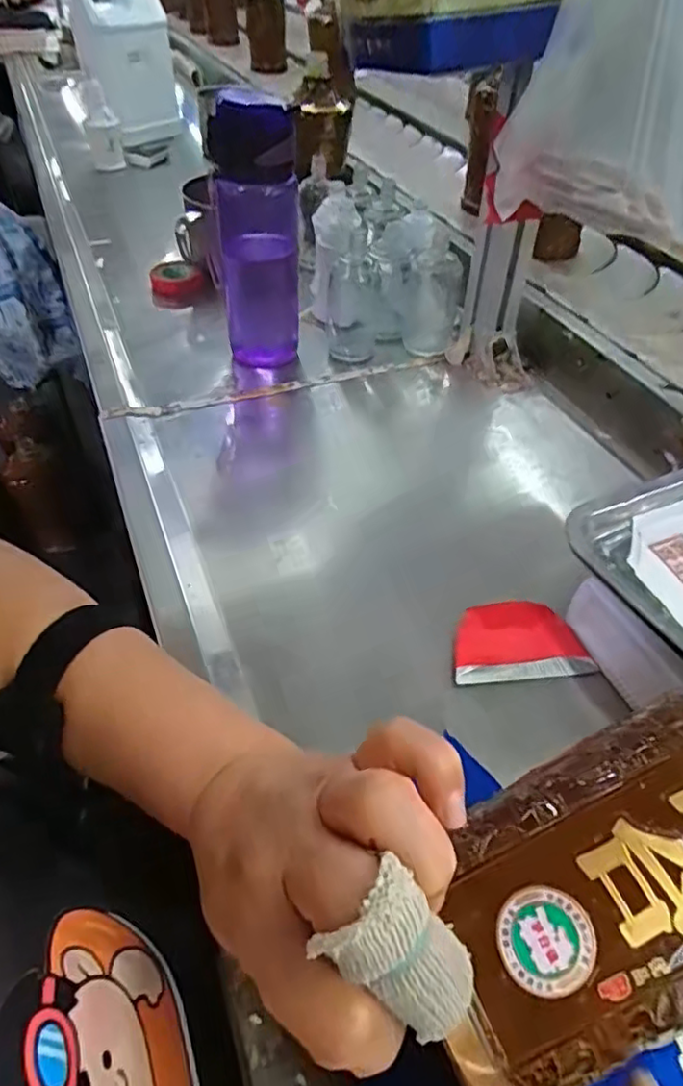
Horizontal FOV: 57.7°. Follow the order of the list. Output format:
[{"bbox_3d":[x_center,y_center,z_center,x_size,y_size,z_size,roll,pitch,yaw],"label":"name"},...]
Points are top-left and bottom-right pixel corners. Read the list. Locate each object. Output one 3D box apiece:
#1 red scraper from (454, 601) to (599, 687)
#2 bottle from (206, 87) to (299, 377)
[{"bbox_3d":[0.115,0.064,0.406,0.088,0.014,0.052,-4,47,-4],"label":"red scraper"},{"bbox_3d":[-0.080,-0.288,0.590,0.078,0.227,0.074,-6,47,-6],"label":"bottle"}]

